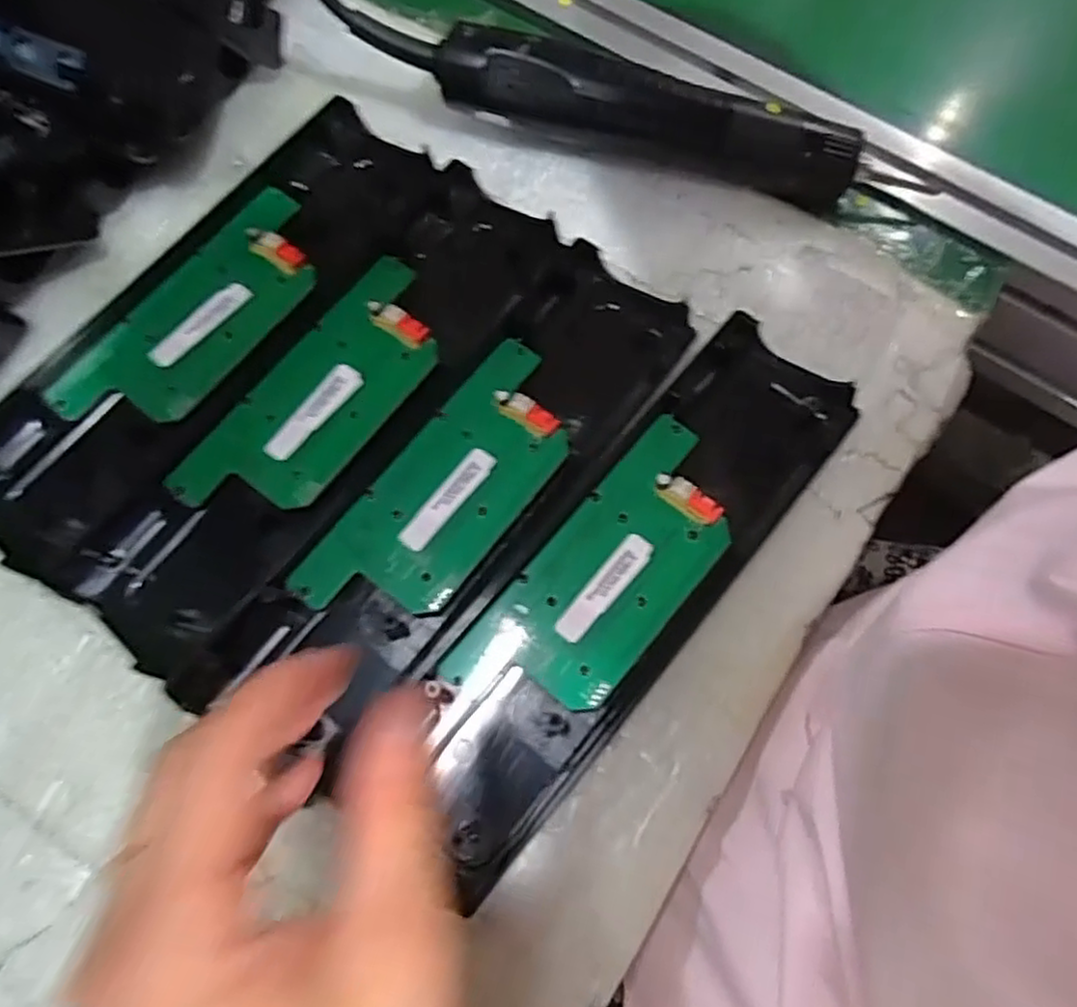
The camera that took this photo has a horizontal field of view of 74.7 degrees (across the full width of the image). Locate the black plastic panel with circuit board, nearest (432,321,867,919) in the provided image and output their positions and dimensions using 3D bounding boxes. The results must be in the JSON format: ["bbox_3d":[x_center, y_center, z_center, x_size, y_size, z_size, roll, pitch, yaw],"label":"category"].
[{"bbox_3d":[0.034,0.027,0.276,0.064,0.018,0.232,38,75,11],"label":"black plastic panel with circuit board, nearest"}]

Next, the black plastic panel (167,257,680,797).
[{"bbox_3d":[-0.030,-0.008,0.286,0.071,0.017,0.240,35,75,11],"label":"black plastic panel"}]

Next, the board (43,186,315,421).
[{"bbox_3d":[-0.147,-0.083,0.313,0.054,0.015,0.134,34,74,10],"label":"board"}]

